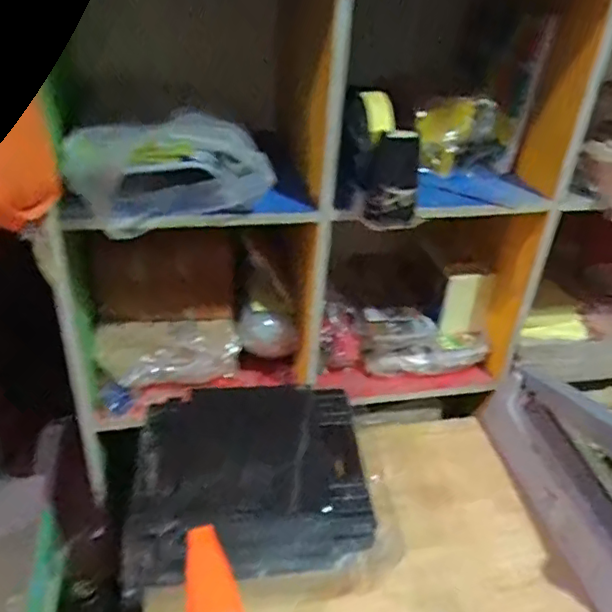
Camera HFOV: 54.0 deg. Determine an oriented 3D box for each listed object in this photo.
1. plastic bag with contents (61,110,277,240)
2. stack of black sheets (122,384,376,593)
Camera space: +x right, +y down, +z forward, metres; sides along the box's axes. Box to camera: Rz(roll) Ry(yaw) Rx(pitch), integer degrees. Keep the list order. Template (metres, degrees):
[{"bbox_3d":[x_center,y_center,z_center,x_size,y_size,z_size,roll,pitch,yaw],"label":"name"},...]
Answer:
[{"bbox_3d":[-0.145,-0.141,0.634,0.209,0.103,0.075,1,34,-5],"label":"plastic bag with contents"},{"bbox_3d":[-0.065,0.194,0.692,0.262,0.068,0.220,-2,34,-8],"label":"stack of black sheets"}]

